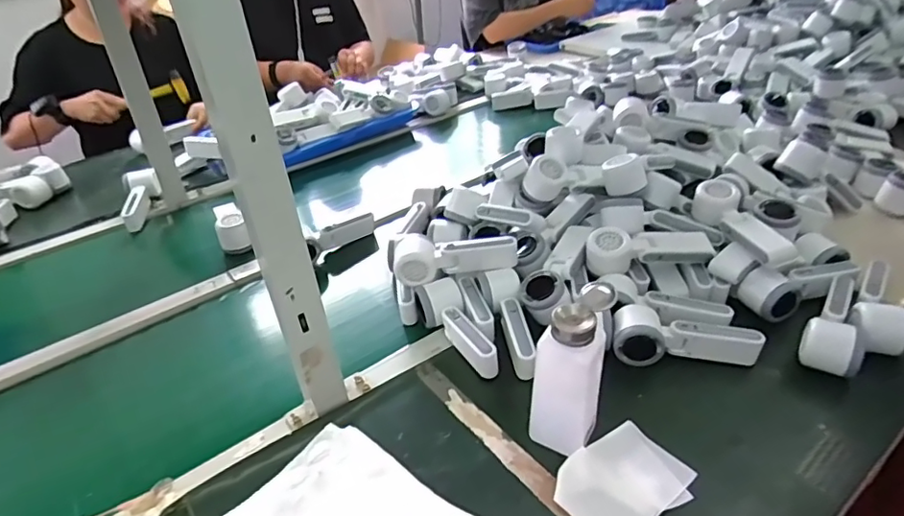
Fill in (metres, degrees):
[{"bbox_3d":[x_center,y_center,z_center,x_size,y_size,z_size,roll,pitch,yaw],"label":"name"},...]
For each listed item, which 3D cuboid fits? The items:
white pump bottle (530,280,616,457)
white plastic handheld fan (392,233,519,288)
[{"bbox_3d":[0.117,0.112,0.546,0.059,0.182,0.064,13,38,22],"label":"white pump bottle"},{"bbox_3d":[0.003,-0.009,0.774,0.171,0.043,0.077,-5,35,-2],"label":"white plastic handheld fan"}]

